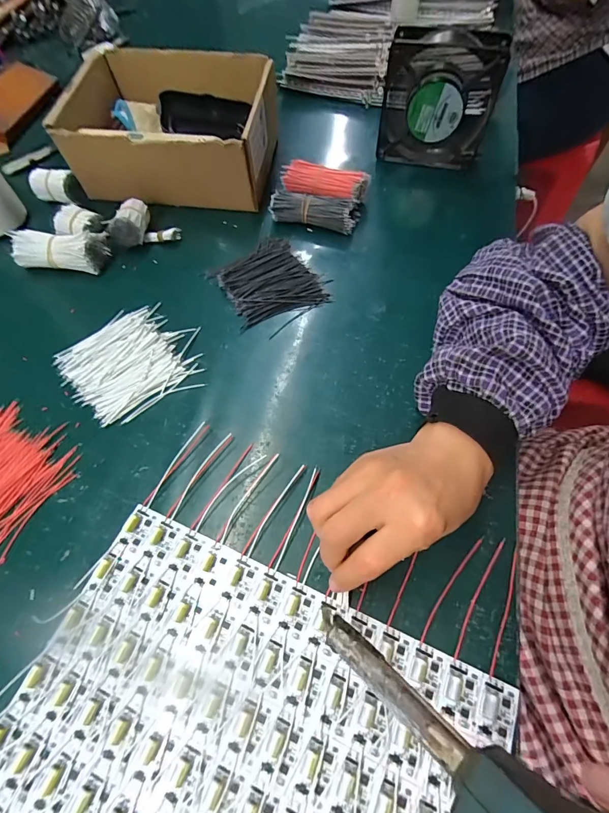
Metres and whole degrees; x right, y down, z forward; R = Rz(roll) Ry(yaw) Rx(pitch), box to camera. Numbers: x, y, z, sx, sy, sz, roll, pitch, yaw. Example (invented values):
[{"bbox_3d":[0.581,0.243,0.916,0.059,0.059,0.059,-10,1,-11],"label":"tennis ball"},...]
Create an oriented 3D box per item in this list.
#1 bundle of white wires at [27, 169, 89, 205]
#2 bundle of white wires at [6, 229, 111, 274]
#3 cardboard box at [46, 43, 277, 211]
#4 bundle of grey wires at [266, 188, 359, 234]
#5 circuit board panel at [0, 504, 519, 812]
[{"bbox_3d":[-0.305,-0.270,0.470,0.051,0.029,0.029,14,64,8],"label":"bundle of white wires"},{"bbox_3d":[-0.263,-0.169,0.412,0.097,0.034,0.036,2,62,3],"label":"bundle of white wires"},{"bbox_3d":[-0.152,-0.334,0.462,0.221,0.085,0.175,7,63,5],"label":"cardboard box"},{"bbox_3d":[0.012,-0.225,0.438,0.097,0.031,0.035,14,64,9],"label":"bundle of grey wires"},{"bbox_3d":[-0.045,0.224,0.220,0.287,0.008,0.236,22,65,12],"label":"circuit board panel"}]

